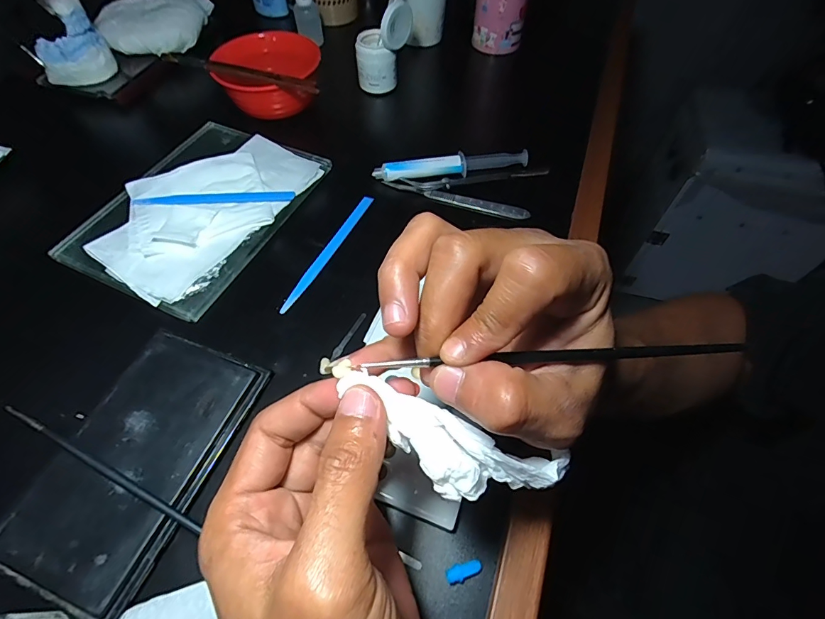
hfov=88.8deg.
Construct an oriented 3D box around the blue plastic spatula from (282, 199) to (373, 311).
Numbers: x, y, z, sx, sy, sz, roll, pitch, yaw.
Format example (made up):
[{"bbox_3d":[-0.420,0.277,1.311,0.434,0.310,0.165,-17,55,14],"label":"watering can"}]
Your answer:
[{"bbox_3d":[-0.069,-0.050,0.356,0.012,0.009,0.136,22,59,13],"label":"blue plastic spatula"}]

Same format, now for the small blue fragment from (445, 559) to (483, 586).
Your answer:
[{"bbox_3d":[0.028,0.141,0.227,0.021,0.006,0.008,-15,58,-11],"label":"small blue fragment"}]

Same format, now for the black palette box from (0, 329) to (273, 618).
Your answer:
[{"bbox_3d":[-0.165,0.087,0.255,0.087,0.011,0.148,19,58,11],"label":"black palette box"}]

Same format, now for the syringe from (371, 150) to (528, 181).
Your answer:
[{"bbox_3d":[0.038,-0.138,0.401,0.145,0.014,0.017,-7,57,-6],"label":"syringe"}]

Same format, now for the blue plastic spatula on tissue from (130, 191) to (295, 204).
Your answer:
[{"bbox_3d":[-0.174,-0.097,0.371,0.136,0.004,0.010,-2,57,-3],"label":"blue plastic spatula on tissue"}]

